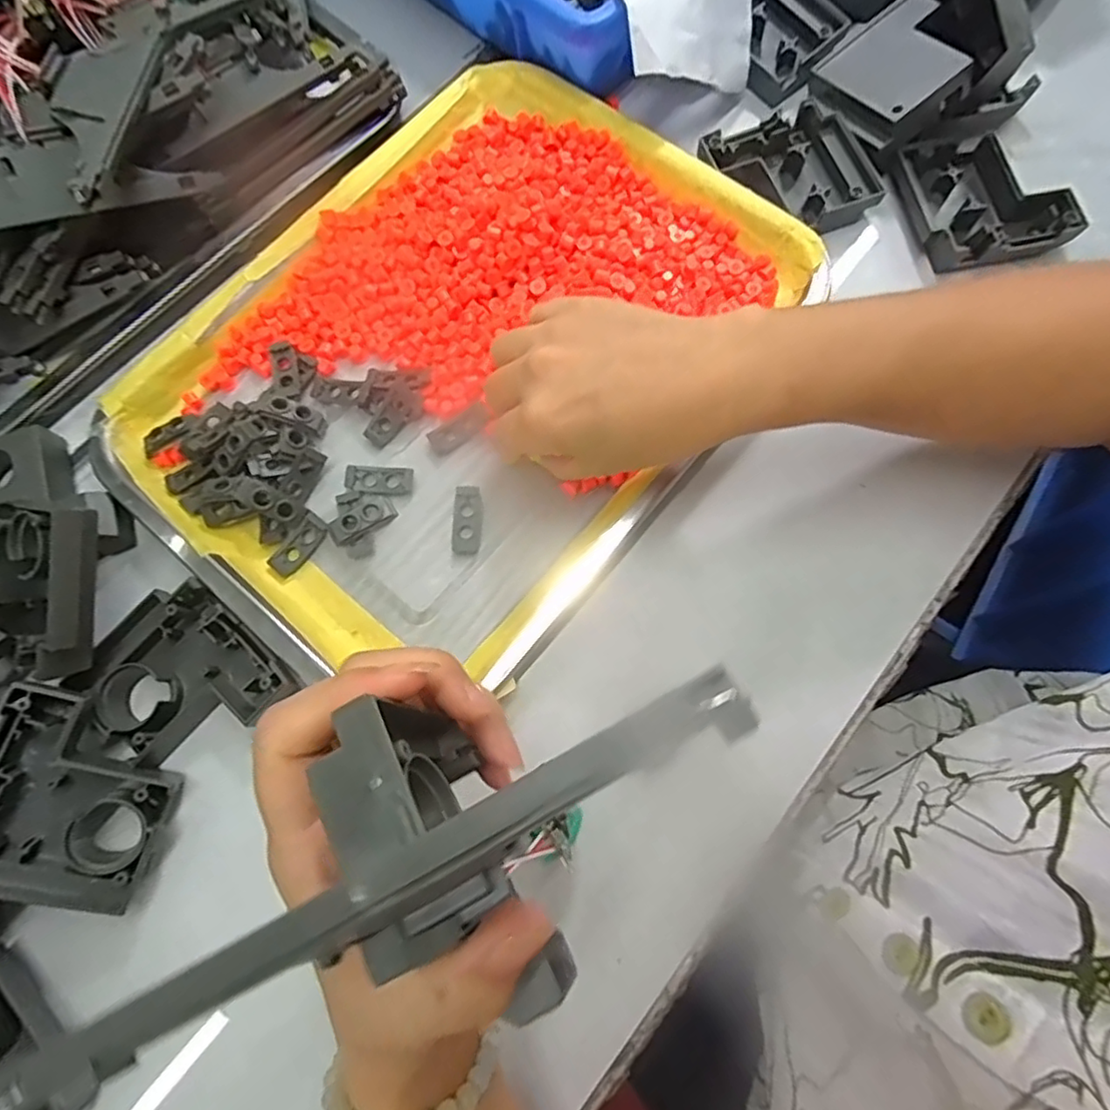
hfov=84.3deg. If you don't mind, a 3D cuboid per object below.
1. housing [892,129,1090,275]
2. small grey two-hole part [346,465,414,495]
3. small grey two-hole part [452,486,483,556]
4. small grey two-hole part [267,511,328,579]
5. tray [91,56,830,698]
[{"bbox_3d":[0.243,-0.203,0.350,0.073,0.020,0.078,-14,77,-1],"label":"housing"},{"bbox_3d":[-0.093,-0.039,0.322,0.035,0.004,0.015,6,85,-3],"label":"small grey two-hole part"},{"bbox_3d":[-0.045,-0.018,0.317,0.014,0.008,0.035,2,77,2],"label":"small grey two-hole part"},{"bbox_3d":[-0.132,-0.005,0.316,0.015,0.008,0.034,41,81,10],"label":"small grey two-hole part"},{"bbox_3d":[-0.048,-0.109,0.335,0.259,0.028,0.346,37,79,10],"label":"tray"}]

